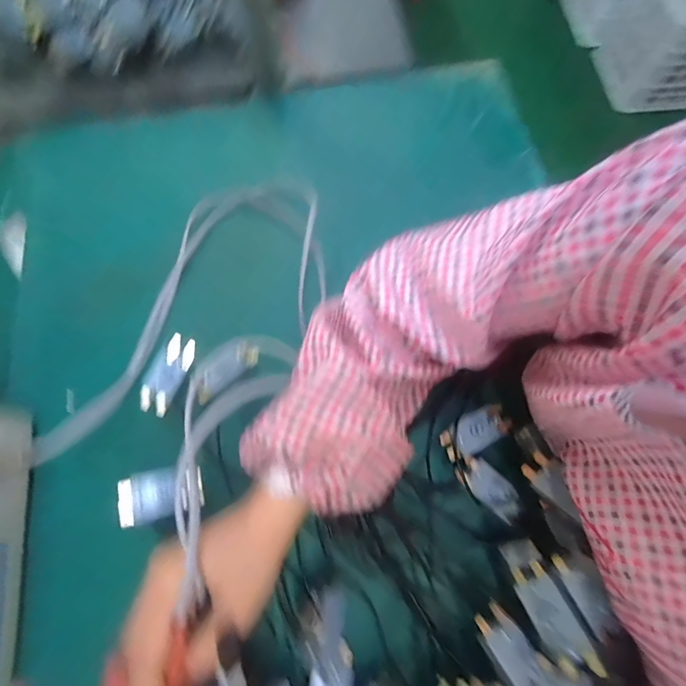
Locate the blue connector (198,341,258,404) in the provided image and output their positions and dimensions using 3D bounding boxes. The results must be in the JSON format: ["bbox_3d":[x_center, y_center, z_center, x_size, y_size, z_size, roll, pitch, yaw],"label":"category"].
[{"bbox_3d":[-0.113,0.024,0.356,0.028,0.011,0.074,39,60,9],"label":"blue connector"}]

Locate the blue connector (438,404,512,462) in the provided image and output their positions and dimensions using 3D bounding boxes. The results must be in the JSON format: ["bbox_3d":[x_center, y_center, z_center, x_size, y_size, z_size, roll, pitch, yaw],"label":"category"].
[{"bbox_3d":[0.120,0.079,0.328,0.065,0.015,0.030,-27,76,-8],"label":"blue connector"}]

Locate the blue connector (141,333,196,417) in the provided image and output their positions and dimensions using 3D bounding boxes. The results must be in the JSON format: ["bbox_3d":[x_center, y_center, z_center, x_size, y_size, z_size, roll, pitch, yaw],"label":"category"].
[{"bbox_3d":[-0.176,0.031,0.366,0.029,0.019,0.081,11,57,2],"label":"blue connector"}]

